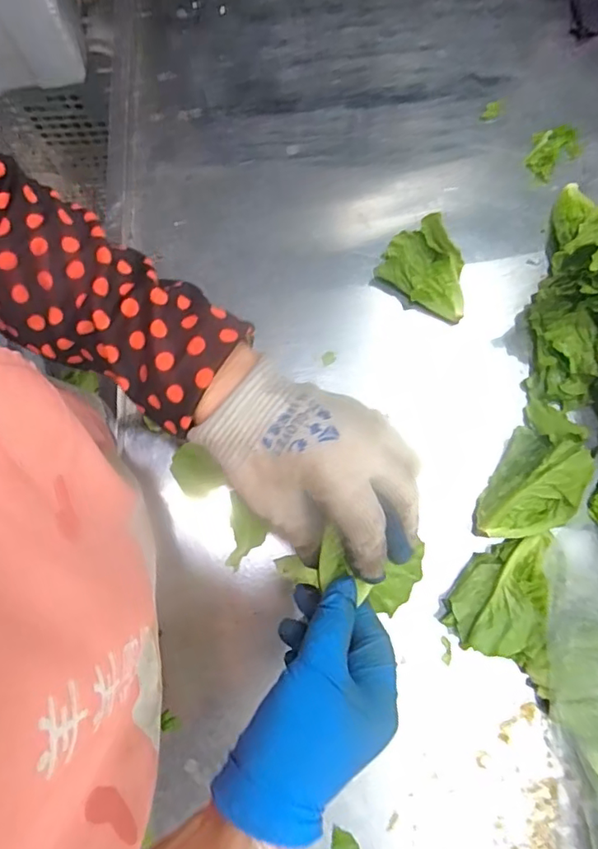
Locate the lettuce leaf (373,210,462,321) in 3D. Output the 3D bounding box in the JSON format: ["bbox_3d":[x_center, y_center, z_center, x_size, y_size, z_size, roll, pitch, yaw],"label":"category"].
[{"bbox_3d":[0.120,-0.141,0.499,0.088,0.058,0.051,37,82,8],"label":"lettuce leaf"}]

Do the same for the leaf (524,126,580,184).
[{"bbox_3d":[0.251,-0.273,0.545,0.061,0.006,0.041,-40,80,-6],"label":"leaf"}]

